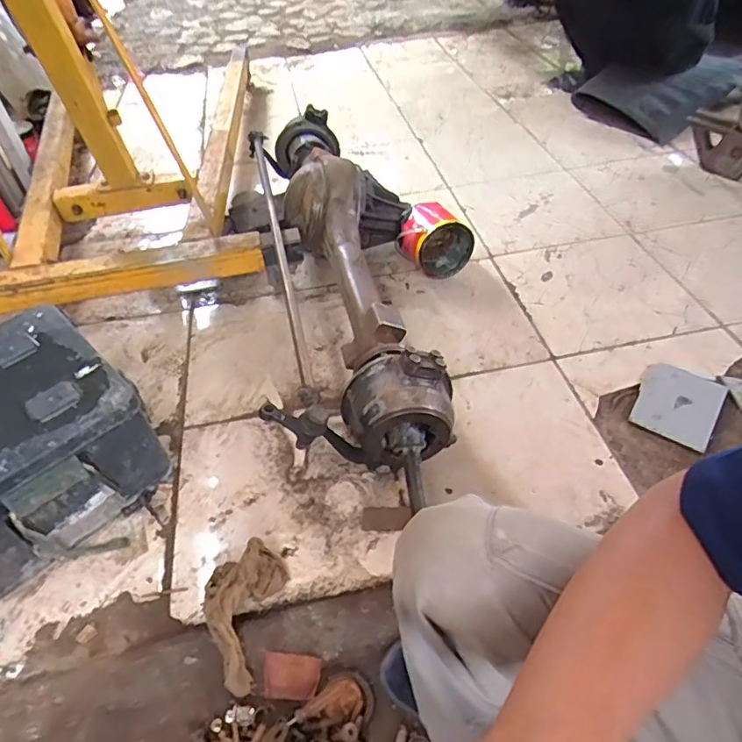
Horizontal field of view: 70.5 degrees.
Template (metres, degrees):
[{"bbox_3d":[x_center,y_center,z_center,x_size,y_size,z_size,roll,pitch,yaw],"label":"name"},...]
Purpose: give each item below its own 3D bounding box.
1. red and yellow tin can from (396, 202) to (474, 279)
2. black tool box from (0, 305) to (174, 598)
[{"bbox_3d":[0.166,-0.357,1.419,0.143,0.152,0.151,-25,49,-19],"label":"red and yellow tin can"},{"bbox_3d":[-0.636,0.123,0.954,0.363,0.236,0.374,-37,54,-27],"label":"black tool box"}]

